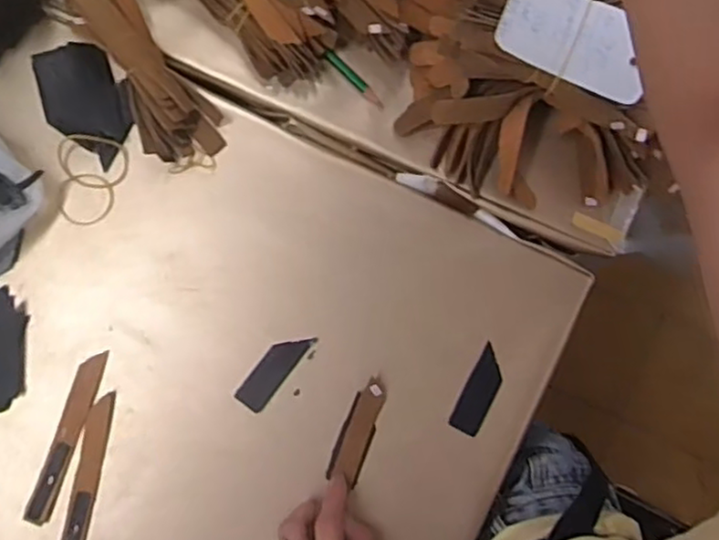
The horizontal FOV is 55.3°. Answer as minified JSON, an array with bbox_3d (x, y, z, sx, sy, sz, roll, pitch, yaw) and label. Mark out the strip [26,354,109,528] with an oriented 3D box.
[{"bbox_3d":[-0.208,0.119,0.489,0.018,0.004,0.124,19,85,-1],"label":"strip"}]

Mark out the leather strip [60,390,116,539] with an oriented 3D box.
[{"bbox_3d":[-0.194,0.151,0.488,0.020,0.004,0.125,12,85,-2],"label":"leather strip"}]

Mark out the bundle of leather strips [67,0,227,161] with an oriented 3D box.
[{"bbox_3d":[-0.158,-0.151,0.492,0.053,0.036,0.155,-31,88,-4],"label":"bundle of leather strips"}]

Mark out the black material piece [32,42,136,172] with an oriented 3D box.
[{"bbox_3d":[-0.198,-0.120,0.500,0.056,0.009,0.086,-17,89,-21],"label":"black material piece"}]

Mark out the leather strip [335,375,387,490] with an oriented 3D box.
[{"bbox_3d":[0.002,0.114,0.491,0.018,0.012,0.075,19,87,-1],"label":"leather strip"}]

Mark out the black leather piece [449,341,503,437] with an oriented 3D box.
[{"bbox_3d":[0.089,0.089,0.505,0.022,0.004,0.064,27,85,0],"label":"black leather piece"}]

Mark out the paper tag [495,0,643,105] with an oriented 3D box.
[{"bbox_3d":[0.142,-0.151,0.449,0.101,0.007,0.051,23,104,-2],"label":"paper tag"}]

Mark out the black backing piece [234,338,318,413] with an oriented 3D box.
[{"bbox_3d":[-0.062,0.072,0.499,0.023,0.004,0.066,38,85,1],"label":"black backing piece"}]

